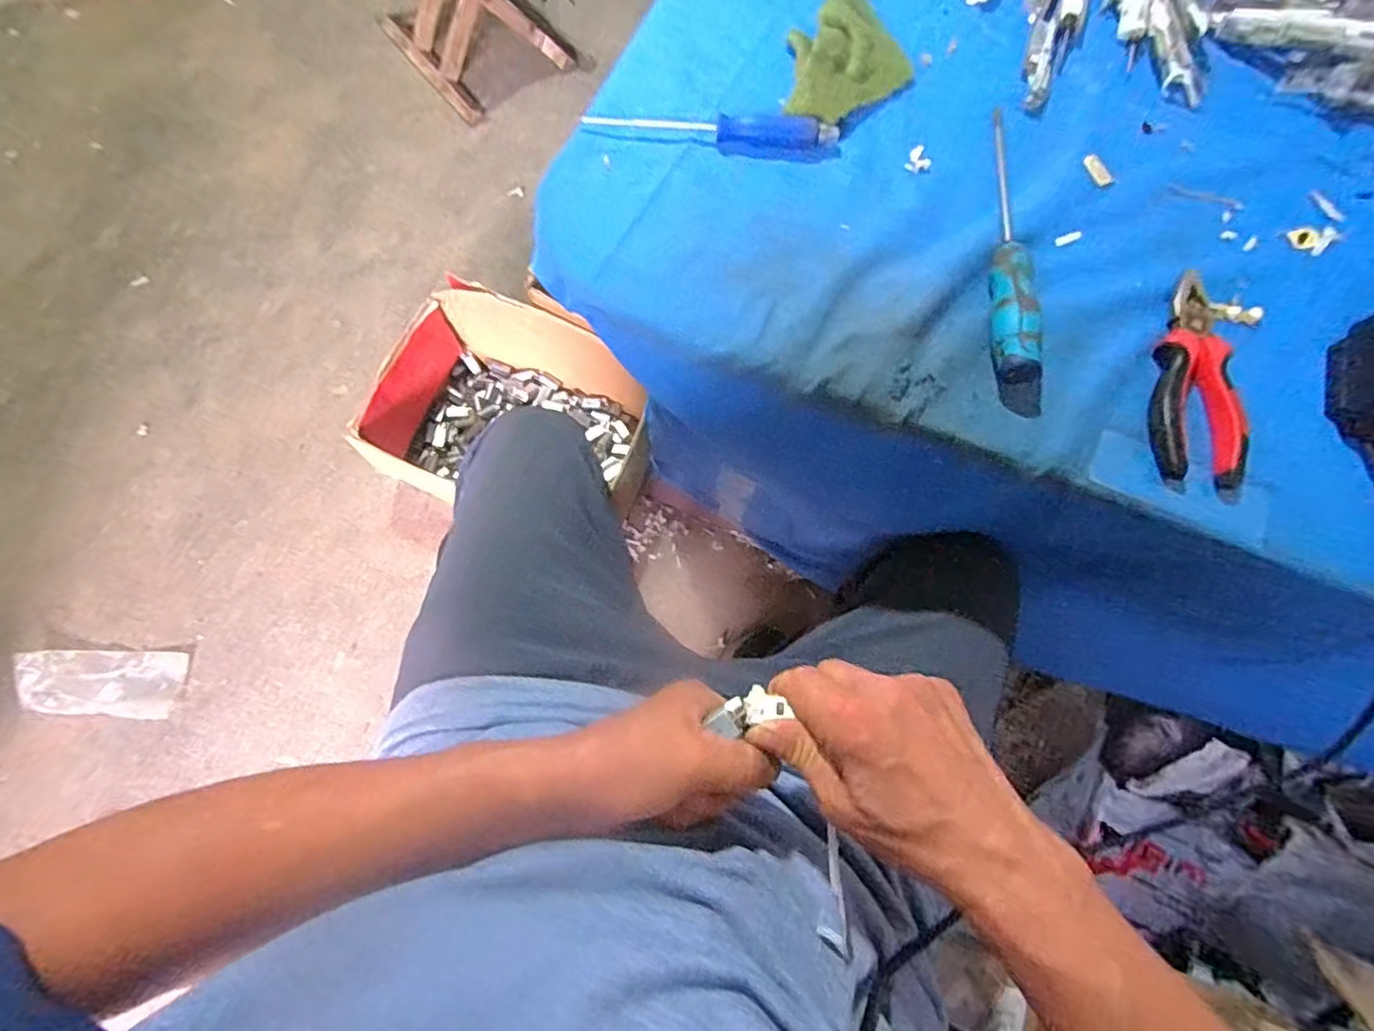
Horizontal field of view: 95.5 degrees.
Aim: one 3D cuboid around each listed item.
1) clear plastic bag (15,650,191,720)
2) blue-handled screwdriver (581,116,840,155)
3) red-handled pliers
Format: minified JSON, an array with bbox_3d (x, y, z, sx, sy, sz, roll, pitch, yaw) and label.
[{"bbox_3d":[-0.859,0.245,0.917,0.213,0.032,0.095,4,73,-1],"label":"clear plastic bag"},{"bbox_3d":[0.019,-0.292,0.470,0.184,0.018,0.030,9,73,1],"label":"blue-handled screwdriver"},{"bbox_3d":[0.344,-0.094,0.420,0.058,0.014,0.153,13,73,2],"label":"red-handled pliers"}]

